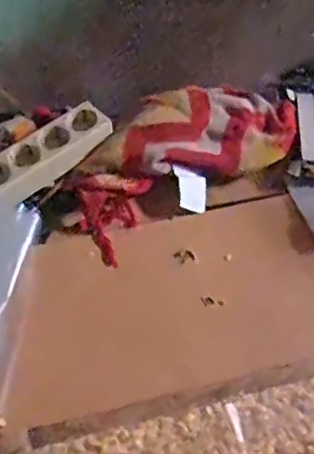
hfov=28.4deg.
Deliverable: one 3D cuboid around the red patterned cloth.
[{"bbox_3d":[0.039,-0.098,0.799,0.344,0.076,0.151,-29,60,-23],"label":"red patterned cloth"}]

